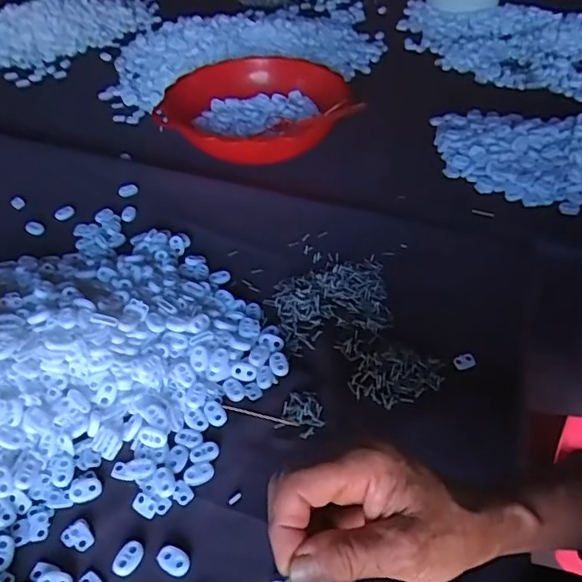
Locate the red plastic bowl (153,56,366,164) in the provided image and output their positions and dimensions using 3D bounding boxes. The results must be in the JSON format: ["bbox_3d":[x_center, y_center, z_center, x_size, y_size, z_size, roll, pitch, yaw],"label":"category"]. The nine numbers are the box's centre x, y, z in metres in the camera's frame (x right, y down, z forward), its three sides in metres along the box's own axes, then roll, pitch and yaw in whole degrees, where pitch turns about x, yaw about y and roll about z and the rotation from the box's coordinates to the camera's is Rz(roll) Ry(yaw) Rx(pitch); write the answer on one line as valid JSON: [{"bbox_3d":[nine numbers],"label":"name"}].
[{"bbox_3d":[-0.043,-0.233,0.731,0.244,0.079,0.213,7,45,8],"label":"red plastic bowl"}]

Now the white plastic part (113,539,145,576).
[{"bbox_3d":[-0.108,0.178,0.376,0.016,0.004,0.022,18,48,19],"label":"white plastic part"}]

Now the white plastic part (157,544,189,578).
[{"bbox_3d":[-0.078,0.179,0.374,0.022,0.004,0.015,26,51,25],"label":"white plastic part"}]

